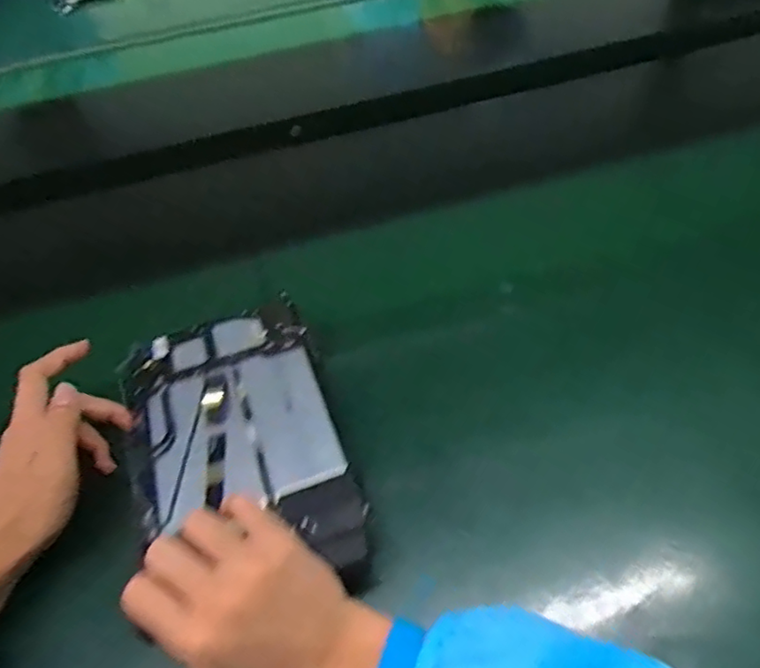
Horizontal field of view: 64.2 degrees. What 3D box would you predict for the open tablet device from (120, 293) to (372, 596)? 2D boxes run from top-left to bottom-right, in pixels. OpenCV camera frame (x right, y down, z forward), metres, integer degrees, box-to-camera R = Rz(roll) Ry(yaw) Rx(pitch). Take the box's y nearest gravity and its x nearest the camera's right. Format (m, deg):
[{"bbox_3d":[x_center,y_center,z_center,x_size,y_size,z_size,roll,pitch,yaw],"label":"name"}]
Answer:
[{"bbox_3d":[-0.108,0.077,0.454,0.150,0.028,0.253,-20,53,-10],"label":"open tablet device"}]

